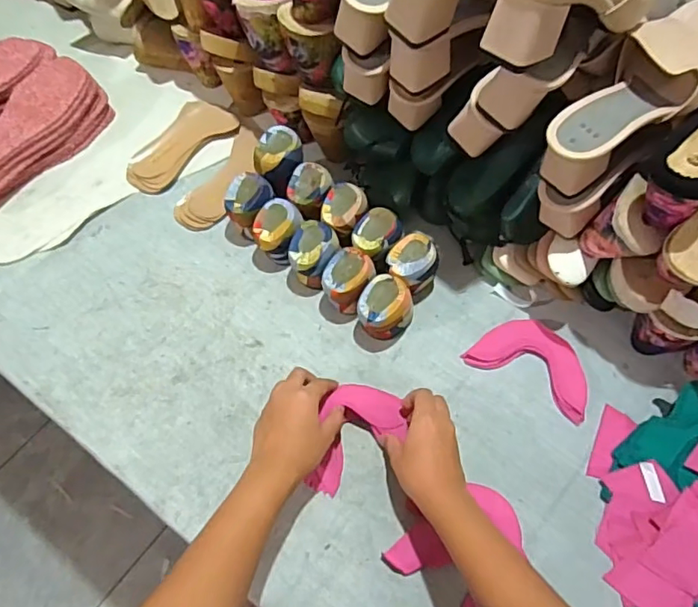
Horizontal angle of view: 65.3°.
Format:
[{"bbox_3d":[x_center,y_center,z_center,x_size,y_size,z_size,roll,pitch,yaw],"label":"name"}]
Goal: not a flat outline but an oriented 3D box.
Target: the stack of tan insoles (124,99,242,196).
[{"bbox_3d":[-0.232,-0.216,0.748,0.070,0.020,0.161,37,68,17],"label":"stack of tan insoles"}]

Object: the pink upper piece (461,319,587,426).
[{"bbox_3d":[0.214,0.065,0.626,0.138,0.011,0.083,30,67,14],"label":"pink upper piece"}]

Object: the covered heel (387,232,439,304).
[{"bbox_3d":[0.075,-0.040,0.645,0.057,0.077,0.060,0,63,0],"label":"covered heel"}]

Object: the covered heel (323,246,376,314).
[{"bbox_3d":[0.001,-0.022,0.632,0.059,0.067,0.063,10,63,5],"label":"covered heel"}]

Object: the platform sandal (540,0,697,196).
[{"bbox_3d":[0.284,-0.201,0.521,0.084,0.085,0.234,41,70,18],"label":"platform sandal"}]

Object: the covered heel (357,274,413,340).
[{"bbox_3d":[0.041,0.008,0.616,0.058,0.071,0.059,0,63,0],"label":"covered heel"}]

